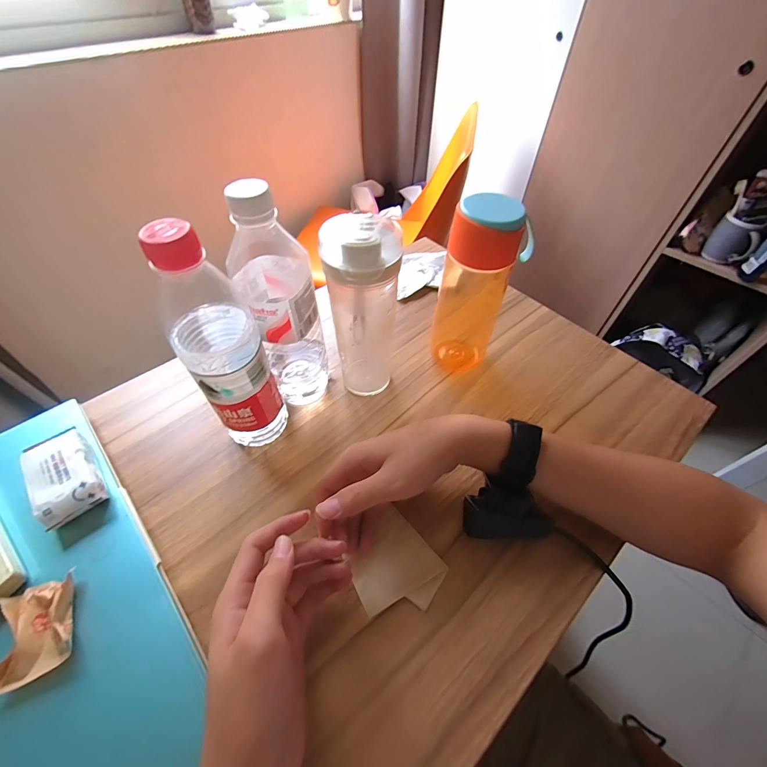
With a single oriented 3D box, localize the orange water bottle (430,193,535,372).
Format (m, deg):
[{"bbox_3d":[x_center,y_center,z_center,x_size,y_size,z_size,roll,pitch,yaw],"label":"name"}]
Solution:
[{"bbox_3d":[0.101,-0.094,0.375,0.057,0.190,0.075,38,61,25],"label":"orange water bottle"}]

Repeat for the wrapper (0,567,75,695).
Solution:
[{"bbox_3d":[-0.246,0.175,0.252,0.047,0.019,0.060,-22,56,-17],"label":"wrapper"}]

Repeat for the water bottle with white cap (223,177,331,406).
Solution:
[{"bbox_3d":[-0.093,-0.067,0.337,0.062,0.229,0.075,-16,54,-13],"label":"water bottle with white cap"}]

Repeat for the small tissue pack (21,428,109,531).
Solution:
[{"bbox_3d":[-0.280,0.083,0.314,0.045,0.030,0.083,-33,60,-24],"label":"small tissue pack"}]

